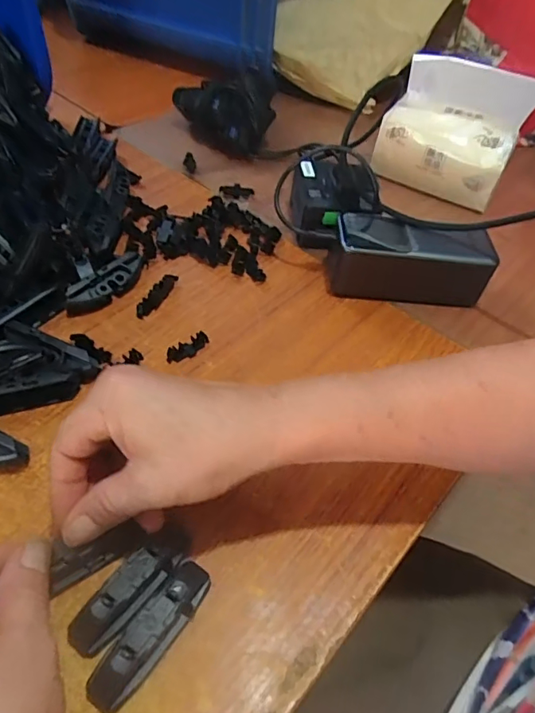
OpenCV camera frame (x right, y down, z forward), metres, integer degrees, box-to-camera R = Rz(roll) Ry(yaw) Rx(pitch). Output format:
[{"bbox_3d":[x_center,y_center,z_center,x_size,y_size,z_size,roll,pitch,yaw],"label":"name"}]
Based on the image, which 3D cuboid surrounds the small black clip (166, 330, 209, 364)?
[{"bbox_3d":[-0.059,-0.007,0.378,0.035,0.009,0.011,-27,57,-26],"label":"small black clip"}]

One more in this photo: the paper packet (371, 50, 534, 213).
[{"bbox_3d":[0.189,-0.235,0.527,0.131,0.121,0.050,24,51,13],"label":"paper packet"}]

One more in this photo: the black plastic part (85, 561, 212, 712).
[{"bbox_3d":[-0.057,0.137,0.253,0.023,0.020,0.073,32,54,20],"label":"black plastic part"}]

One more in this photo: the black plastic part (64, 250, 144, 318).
[{"bbox_3d":[-0.126,-0.060,0.401,0.017,0.017,0.071,38,56,23],"label":"black plastic part"}]

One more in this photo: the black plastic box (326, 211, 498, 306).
[{"bbox_3d":[0.118,-0.081,0.433,0.133,0.054,0.057,6,49,-1],"label":"black plastic box"}]

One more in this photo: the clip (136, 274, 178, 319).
[{"bbox_3d":[-0.089,-0.050,0.410,0.013,0.010,0.049,19,50,10],"label":"clip"}]

